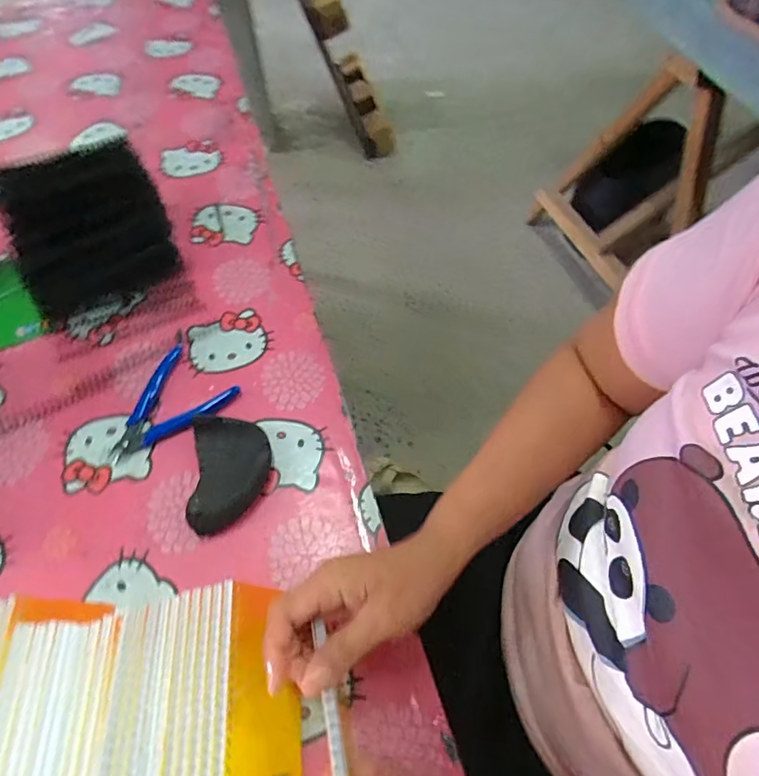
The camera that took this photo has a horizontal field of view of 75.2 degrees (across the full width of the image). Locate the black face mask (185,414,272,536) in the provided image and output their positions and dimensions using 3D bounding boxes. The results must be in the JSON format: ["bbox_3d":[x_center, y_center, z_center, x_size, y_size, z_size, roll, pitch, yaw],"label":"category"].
[{"bbox_3d":[-0.129,0.072,0.427,0.064,0.024,0.099,-2,59,-2],"label":"black face mask"}]

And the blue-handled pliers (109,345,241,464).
[{"bbox_3d":[-0.207,0.016,0.465,0.097,0.017,0.116,35,65,19],"label":"blue-handled pliers"}]

